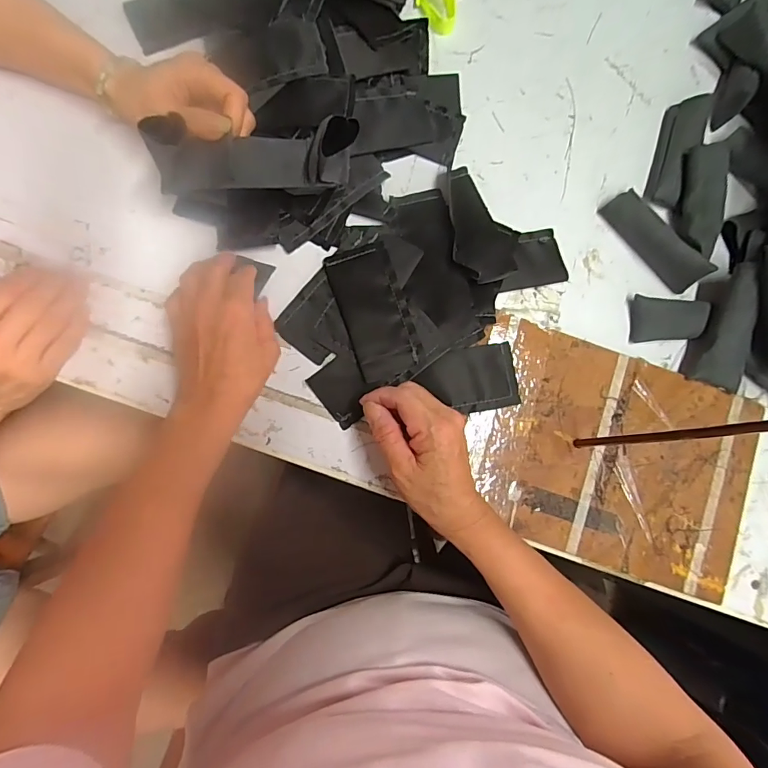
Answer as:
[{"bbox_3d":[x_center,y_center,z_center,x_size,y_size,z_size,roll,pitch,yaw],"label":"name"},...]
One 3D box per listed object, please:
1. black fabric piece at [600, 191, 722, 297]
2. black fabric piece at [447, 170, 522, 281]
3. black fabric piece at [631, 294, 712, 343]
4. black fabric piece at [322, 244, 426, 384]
[{"bbox_3d":[0.248,-0.133,0.411,0.032,0.038,0.104,-36,86,-9],"label":"black fabric piece"},{"bbox_3d":[0.089,-0.145,0.406,0.065,0.019,0.115,-4,82,-5],"label":"black fabric piece"},{"bbox_3d":[0.261,-0.058,0.410,0.065,0.016,0.041,2,81,-4],"label":"black fabric piece"},{"bbox_3d":[-0.008,-0.064,0.390,0.055,0.006,0.117,-18,83,-7],"label":"black fabric piece"}]

